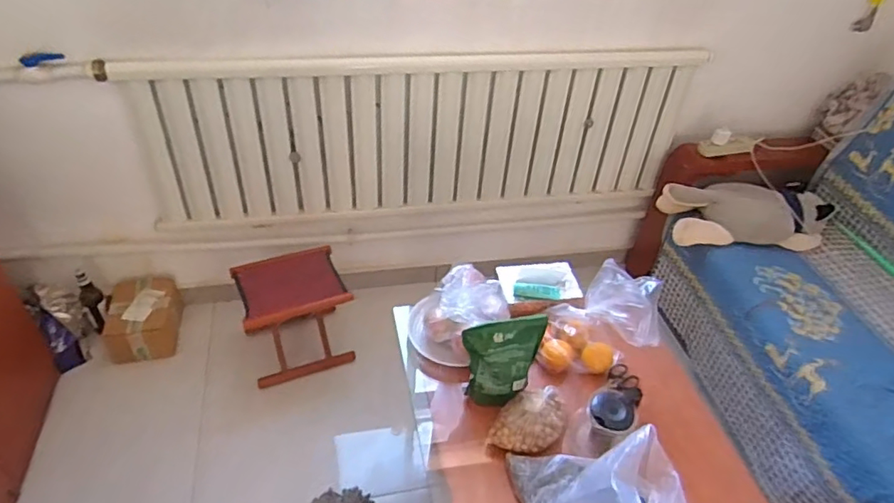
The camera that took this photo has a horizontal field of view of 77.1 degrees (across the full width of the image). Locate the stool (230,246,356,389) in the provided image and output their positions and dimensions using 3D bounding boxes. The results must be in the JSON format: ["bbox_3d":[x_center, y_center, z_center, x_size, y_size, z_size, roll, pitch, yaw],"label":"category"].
[{"bbox_3d":[-0.455,0.196,1.689,0.303,0.311,0.268,-18,50,-23],"label":"stool"}]

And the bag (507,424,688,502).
[{"bbox_3d":[0.259,0.415,0.967,0.280,0.169,0.190,6,45,0],"label":"bag"}]

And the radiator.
[{"bbox_3d":[-0.077,-0.313,1.693,1.574,0.521,0.117,-3,46,-9],"label":"radiator"}]

